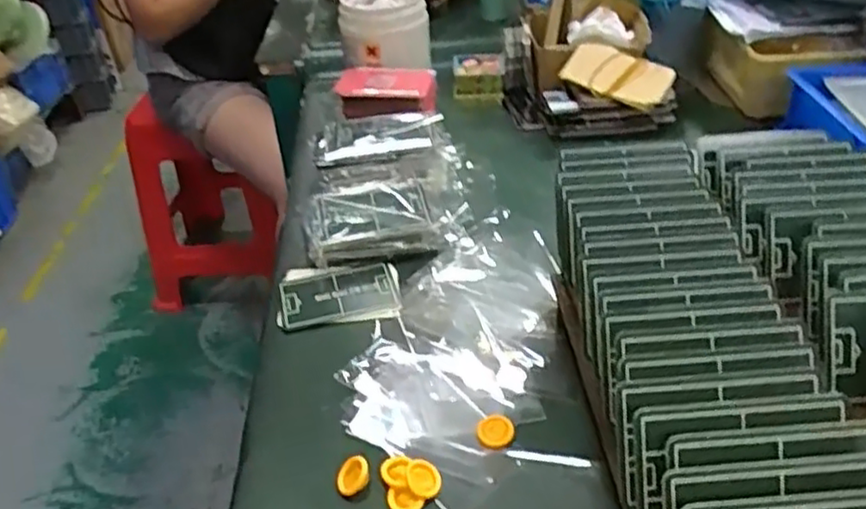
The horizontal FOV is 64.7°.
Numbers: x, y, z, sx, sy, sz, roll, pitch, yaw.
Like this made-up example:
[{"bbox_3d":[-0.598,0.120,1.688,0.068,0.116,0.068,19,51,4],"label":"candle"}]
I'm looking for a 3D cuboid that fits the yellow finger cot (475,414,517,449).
[{"bbox_3d":[0.036,0.101,0.391,0.020,0.004,0.021,10,39,17],"label":"yellow finger cot"}]

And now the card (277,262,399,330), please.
[{"bbox_3d":[-0.069,0.031,0.499,0.083,0.008,0.056,-7,37,-7],"label":"card"}]

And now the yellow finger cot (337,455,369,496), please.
[{"bbox_3d":[-0.043,0.119,0.367,0.016,0.004,0.021,5,75,13],"label":"yellow finger cot"}]

